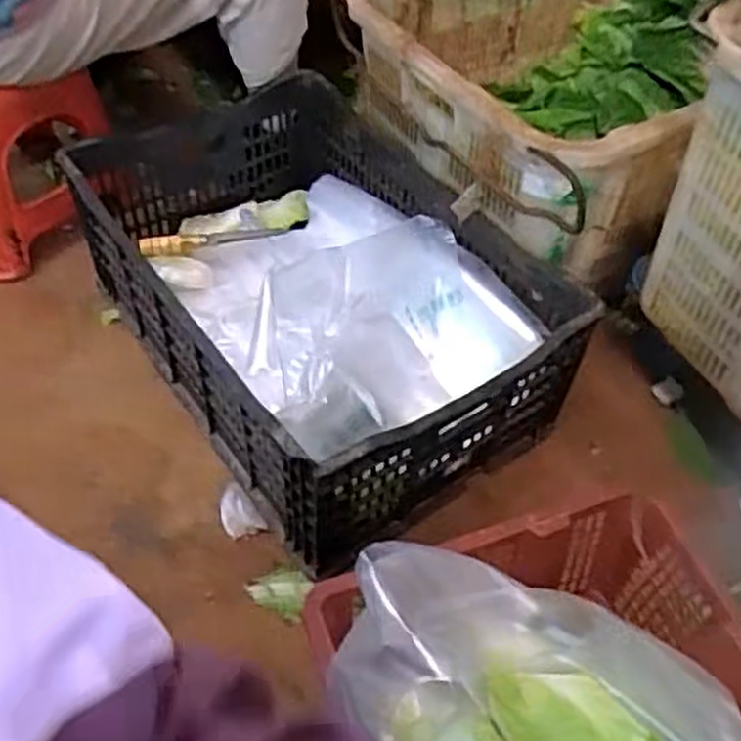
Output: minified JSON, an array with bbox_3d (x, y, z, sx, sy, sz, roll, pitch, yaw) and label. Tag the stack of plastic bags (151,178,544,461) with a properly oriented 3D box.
[{"bbox_3d":[-0.058,-0.107,1.000,0.315,0.151,0.486,-26,56,-23],"label":"stack of plastic bags"}]

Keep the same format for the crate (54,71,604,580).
[{"bbox_3d":[-0.090,-0.120,1.017,0.390,0.211,0.649,-29,57,-25],"label":"crate"}]

